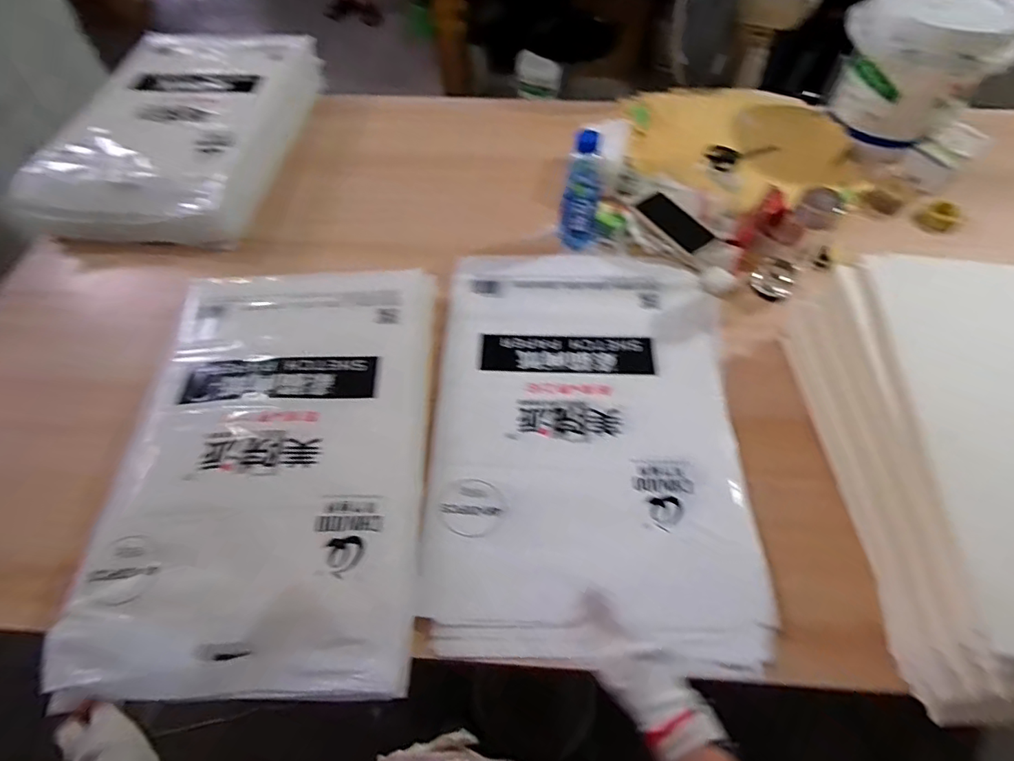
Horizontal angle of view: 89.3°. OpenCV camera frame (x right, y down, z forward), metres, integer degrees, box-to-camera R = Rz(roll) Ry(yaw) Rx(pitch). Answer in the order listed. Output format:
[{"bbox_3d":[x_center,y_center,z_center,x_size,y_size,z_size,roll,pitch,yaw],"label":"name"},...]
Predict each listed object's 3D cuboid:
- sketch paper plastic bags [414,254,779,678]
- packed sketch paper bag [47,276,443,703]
[{"bbox_3d":[0.117,0.048,0.745,0.424,0.035,0.635,4,58,2],"label":"sketch paper plastic bags"},{"bbox_3d":[-0.308,0.075,0.687,0.388,0.047,0.583,-1,58,-1],"label":"packed sketch paper bag"}]

